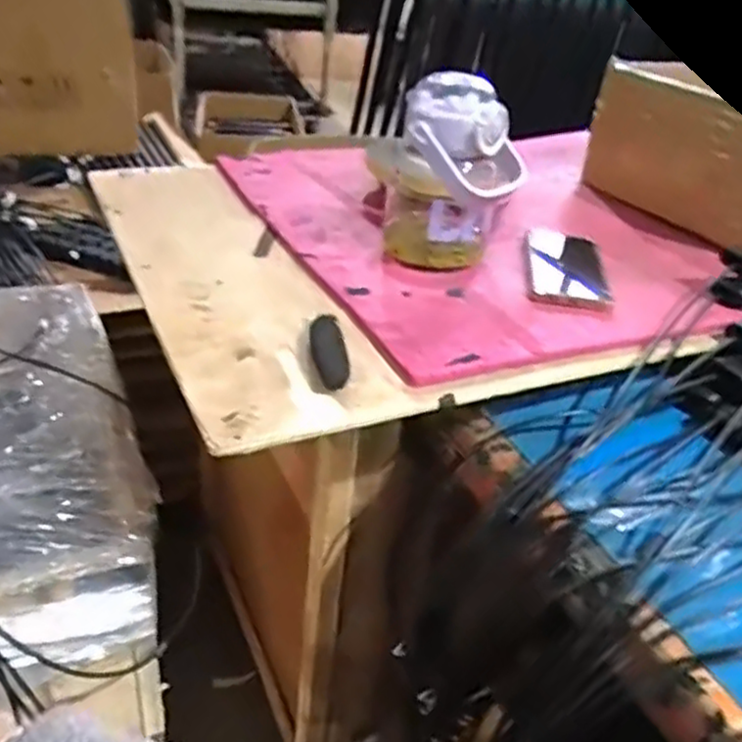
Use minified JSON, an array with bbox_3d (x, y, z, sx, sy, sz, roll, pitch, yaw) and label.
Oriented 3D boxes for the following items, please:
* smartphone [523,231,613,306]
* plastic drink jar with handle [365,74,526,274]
[{"bbox_3d":[0.198,-0.108,0.755,0.081,0.012,0.160,7,32,2],"label":"smartphone"},{"bbox_3d":[0.077,-0.189,0.720,0.131,0.172,0.092,13,33,11],"label":"plastic drink jar with handle"}]

